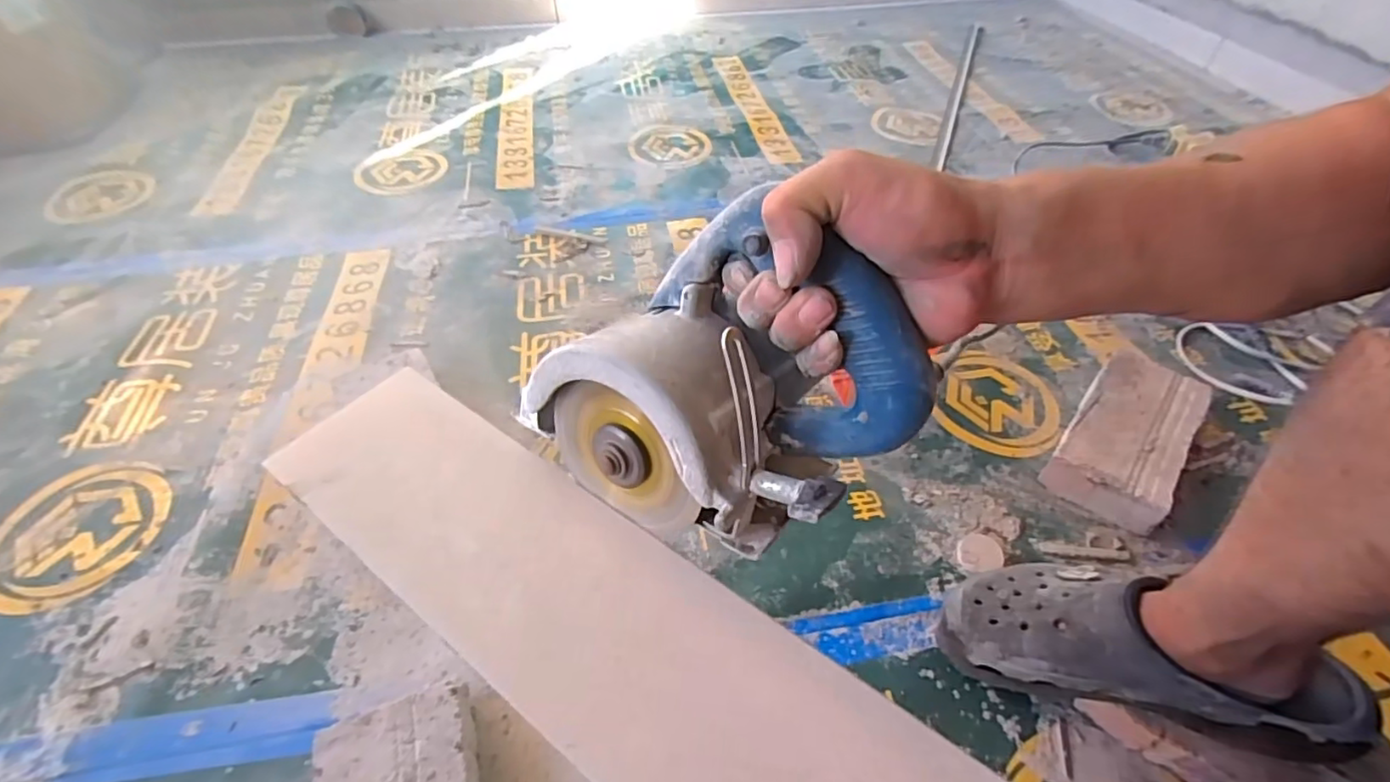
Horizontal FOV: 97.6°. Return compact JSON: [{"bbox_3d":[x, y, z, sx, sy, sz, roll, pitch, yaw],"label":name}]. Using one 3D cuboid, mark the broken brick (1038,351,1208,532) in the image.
[{"bbox_3d":[0.469,0.048,0.662,0.104,0.050,0.210,31,55,25],"label":"broken brick"}]

